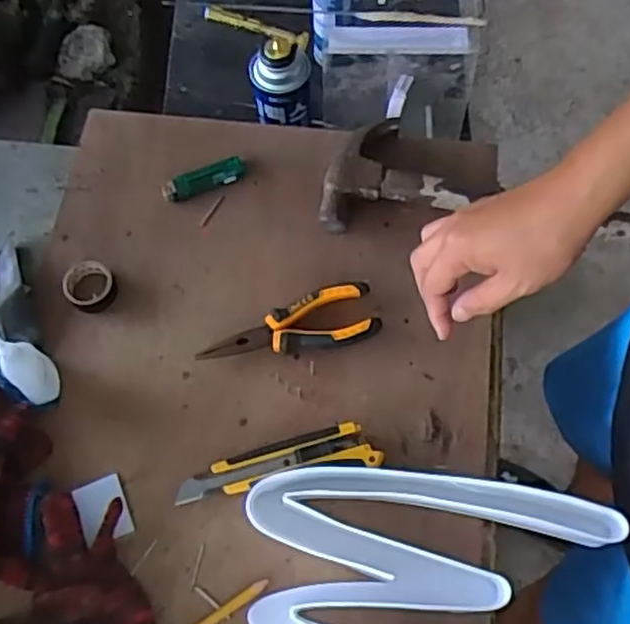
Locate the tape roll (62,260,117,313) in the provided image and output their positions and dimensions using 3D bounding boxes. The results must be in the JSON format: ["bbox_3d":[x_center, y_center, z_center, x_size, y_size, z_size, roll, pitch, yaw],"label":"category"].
[{"bbox_3d":[-0.203,-0.023,0.651,0.045,0.017,0.049,0,68,1],"label":"tape roll"}]

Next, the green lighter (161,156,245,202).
[{"bbox_3d":[-0.109,-0.130,0.702,0.082,0.013,0.027,-21,68,-8],"label":"green lighter"}]

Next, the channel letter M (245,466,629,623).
[{"bbox_3d":[0.086,0.221,0.534,0.270,0.048,0.205,-1,68,0],"label":"channel letter M"}]

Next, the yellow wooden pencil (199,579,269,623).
[{"bbox_3d":[-0.076,0.233,0.550,0.092,0.005,0.010,-31,71,-11],"label":"yellow wooden pencil"}]

